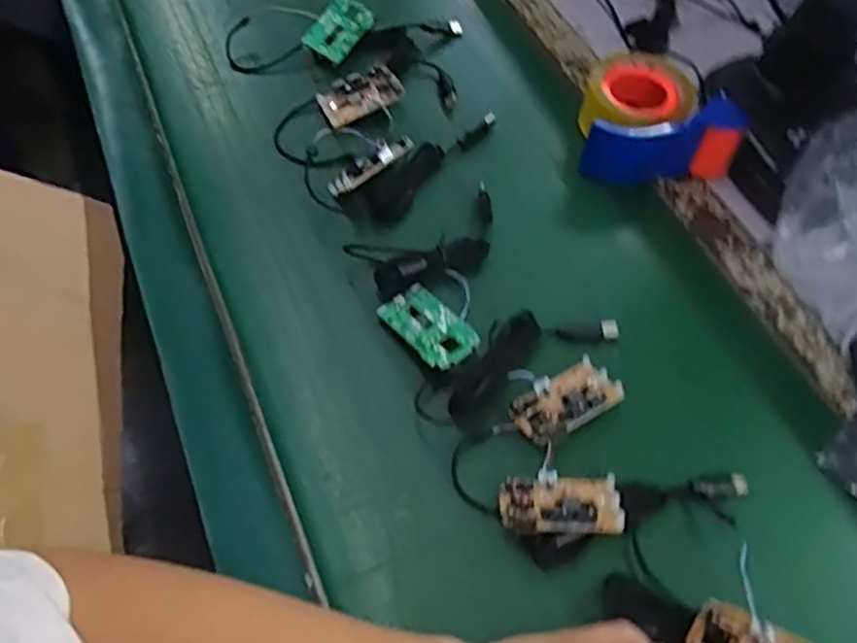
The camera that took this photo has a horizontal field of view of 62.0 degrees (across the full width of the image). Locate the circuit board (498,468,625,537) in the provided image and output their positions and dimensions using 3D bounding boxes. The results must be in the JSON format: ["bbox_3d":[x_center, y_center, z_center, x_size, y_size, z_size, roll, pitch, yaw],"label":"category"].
[{"bbox_3d":[0.088,0.121,0.479,0.079,0.012,0.047,-2,33,-4],"label":"circuit board"}]

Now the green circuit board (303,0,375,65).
[{"bbox_3d":[-0.091,-0.306,0.746,0.045,0.010,0.081,37,64,-11],"label":"green circuit board"}]

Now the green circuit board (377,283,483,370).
[{"bbox_3d":[0.002,0.005,0.557,0.049,0.018,0.077,-30,63,-22],"label":"green circuit board"}]

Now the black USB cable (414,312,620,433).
[{"bbox_3d":[0.068,0.026,0.542,0.173,0.025,0.048,-29,62,-21],"label":"black USB cable"}]

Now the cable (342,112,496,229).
[{"bbox_3d":[0.001,-0.141,0.661,0.179,0.022,0.040,-37,66,-25],"label":"cable"}]

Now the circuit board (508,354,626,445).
[{"bbox_3d":[0.101,0.056,0.525,0.080,0.015,0.046,-25,61,-19],"label":"circuit board"}]

